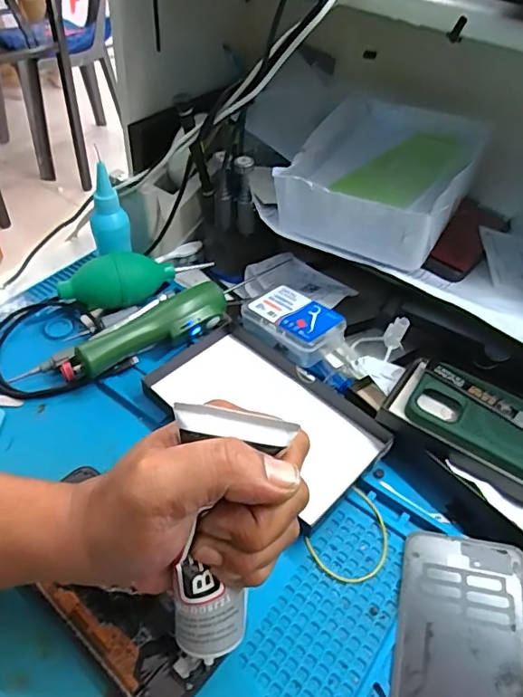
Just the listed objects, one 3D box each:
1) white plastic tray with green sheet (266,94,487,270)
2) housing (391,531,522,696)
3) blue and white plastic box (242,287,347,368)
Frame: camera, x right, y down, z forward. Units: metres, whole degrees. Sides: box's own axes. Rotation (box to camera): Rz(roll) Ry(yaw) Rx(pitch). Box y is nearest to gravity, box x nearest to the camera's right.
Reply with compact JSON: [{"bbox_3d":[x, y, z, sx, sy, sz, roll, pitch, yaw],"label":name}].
[{"bbox_3d":[0.110,-0.156,0.478,0.140,0.065,0.172,25,50,18],"label":"white plastic tray with green sheet"},{"bbox_3d":[0.115,0.184,0.299,0.075,0.006,0.158,4,44,20],"label":"housing"},{"bbox_3d":[0.027,-0.020,0.460,0.056,0.037,0.084,-34,58,-31],"label":"blue and white plastic box"}]

